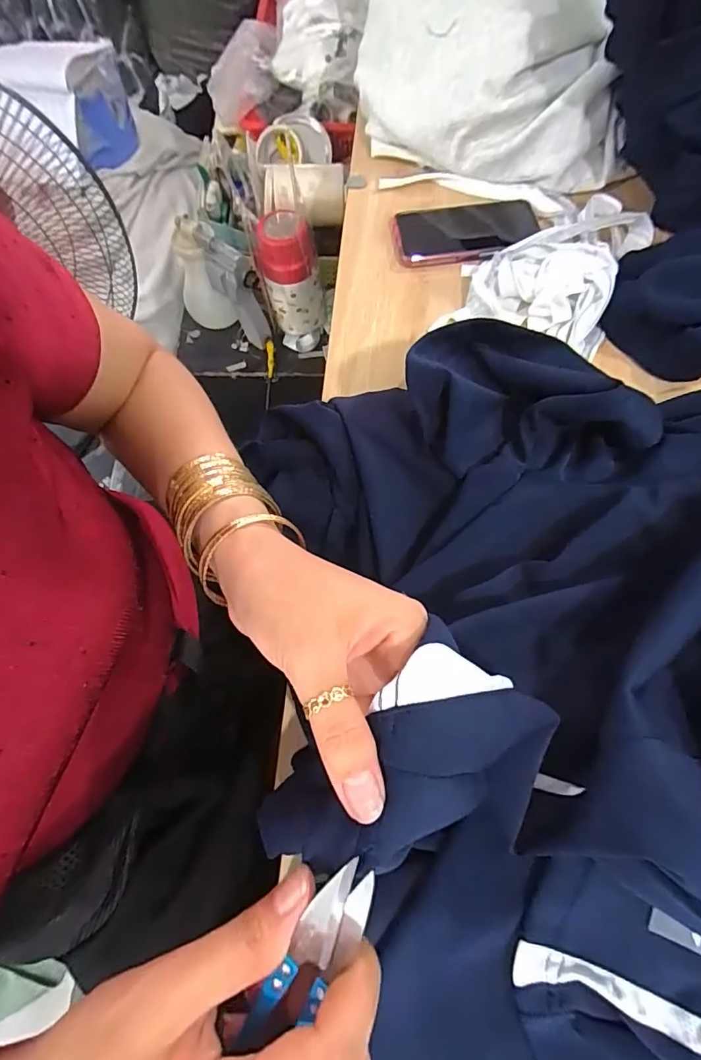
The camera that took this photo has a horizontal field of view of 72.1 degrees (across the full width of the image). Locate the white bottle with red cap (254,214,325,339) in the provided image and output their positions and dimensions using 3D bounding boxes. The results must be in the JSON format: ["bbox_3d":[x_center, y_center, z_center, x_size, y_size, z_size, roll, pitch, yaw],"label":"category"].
[{"bbox_3d":[-0.105,-0.457,0.860,0.100,0.192,0.093,-4,72,1],"label":"white bottle with red cap"}]

